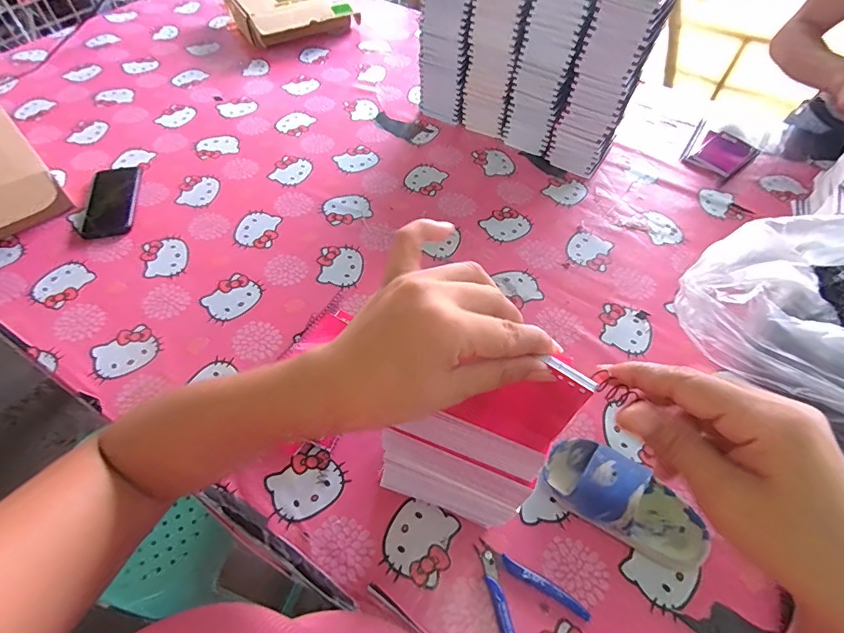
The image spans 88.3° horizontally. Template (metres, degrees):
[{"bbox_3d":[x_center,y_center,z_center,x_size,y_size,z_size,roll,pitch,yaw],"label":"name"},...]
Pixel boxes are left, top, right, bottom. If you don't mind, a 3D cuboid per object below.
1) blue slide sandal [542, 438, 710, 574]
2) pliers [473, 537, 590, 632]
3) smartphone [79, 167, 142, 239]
[{"bbox_3d":[0.223,0.197,0.471,0.172,0.059,0.079,29,60,17],"label":"blue slide sandal"},{"bbox_3d":[0.097,0.279,0.438,0.085,0.012,0.114,-30,62,-20],"label":"pliers"},{"bbox_3d":[-0.541,-0.205,0.760,0.087,0.009,0.185,-12,57,-9],"label":"smartphone"}]

